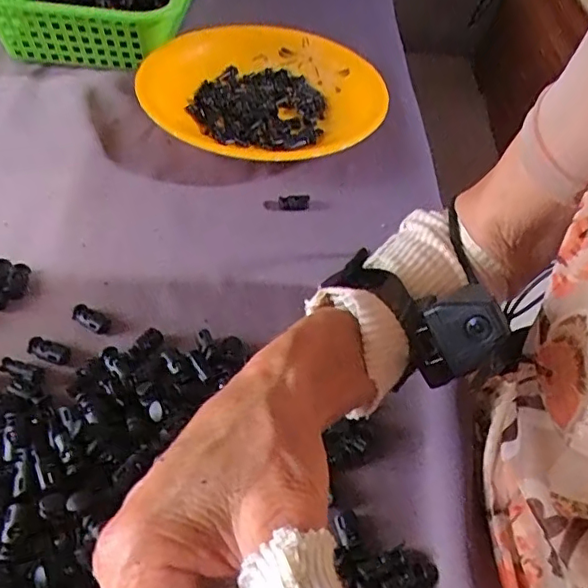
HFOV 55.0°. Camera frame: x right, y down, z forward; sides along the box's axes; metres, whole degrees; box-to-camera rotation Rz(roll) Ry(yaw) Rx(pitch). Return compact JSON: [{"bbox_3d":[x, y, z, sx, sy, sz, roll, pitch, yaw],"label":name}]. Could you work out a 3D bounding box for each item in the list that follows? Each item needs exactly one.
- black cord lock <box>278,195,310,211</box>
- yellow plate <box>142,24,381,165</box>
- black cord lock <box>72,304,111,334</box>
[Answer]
[{"bbox_3d":[0.001,-0.083,0.503,0.028,0.004,0.015,-8,51,-13],"label":"black cord lock"},{"bbox_3d":[-0.028,-0.225,0.599,0.243,0.042,0.273,-30,59,-28],"label":"yellow plate"},{"bbox_3d":[-0.144,0.018,0.401,0.028,0.008,0.014,31,52,2],"label":"black cord lock"}]

